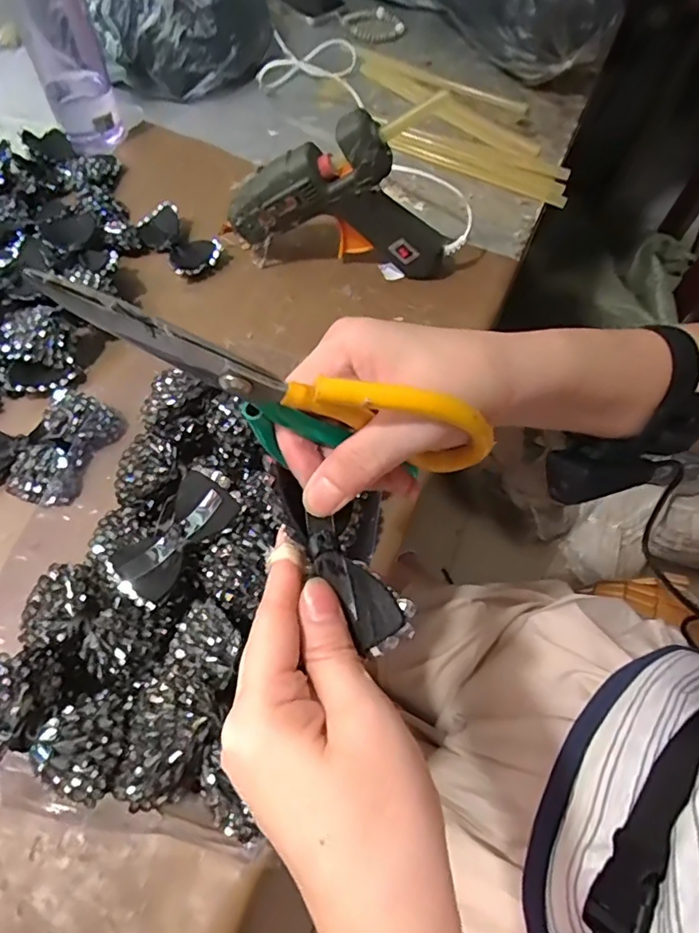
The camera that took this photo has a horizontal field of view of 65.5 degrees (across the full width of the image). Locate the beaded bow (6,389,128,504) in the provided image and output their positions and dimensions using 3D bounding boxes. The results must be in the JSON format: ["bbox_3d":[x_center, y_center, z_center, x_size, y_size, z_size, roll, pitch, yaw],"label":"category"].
[{"bbox_3d":[-0.218,-0.013,0.417,0.054,0.029,0.089,25,63,10],"label":"beaded bow"}]

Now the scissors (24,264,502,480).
[{"bbox_3d":[-0.022,-0.023,0.205,0.169,0.057,0.010,17,59,-24],"label":"scissors"}]

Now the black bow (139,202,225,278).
[{"bbox_3d":[-0.170,-0.226,0.539,0.051,0.022,0.093,-34,69,-19],"label":"black bow"}]

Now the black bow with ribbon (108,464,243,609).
[{"bbox_3d":[-0.114,0.043,0.358,0.048,0.014,0.093,32,65,13],"label":"black bow with ribbon"}]

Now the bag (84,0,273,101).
[{"bbox_3d":[-0.208,-0.571,0.655,0.215,0.147,0.182,-18,64,-13],"label":"bag"}]

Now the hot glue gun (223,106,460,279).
[{"bbox_3d":[-0.007,-0.235,0.487,0.208,0.141,0.035,8,62,1],"label":"hot glue gun"}]

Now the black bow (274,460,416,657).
[{"bbox_3d":[-0.007,0.039,0.228,0.022,0.021,0.085,-36,78,-20],"label":"black bow"}]

